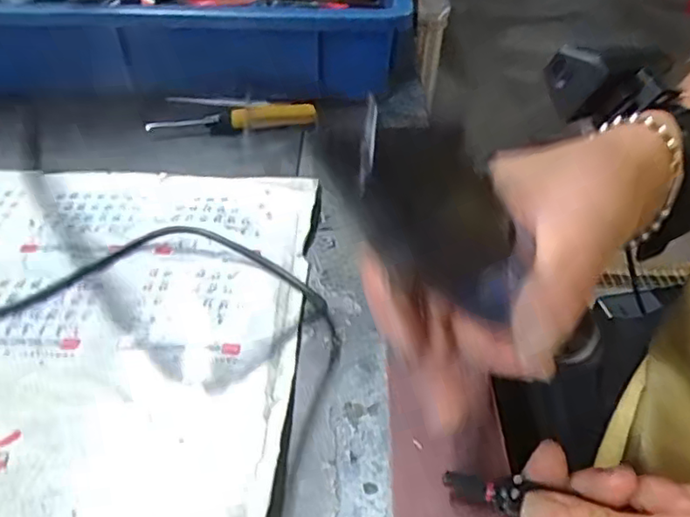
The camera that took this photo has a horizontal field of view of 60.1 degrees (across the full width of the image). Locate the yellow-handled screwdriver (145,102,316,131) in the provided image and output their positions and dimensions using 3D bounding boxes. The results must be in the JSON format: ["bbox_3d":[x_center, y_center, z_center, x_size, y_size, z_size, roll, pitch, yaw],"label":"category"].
[{"bbox_3d":[-0.084,-0.104,0.445,0.123,0.019,0.015,-7,43,-6],"label":"yellow-handled screwdriver"}]

